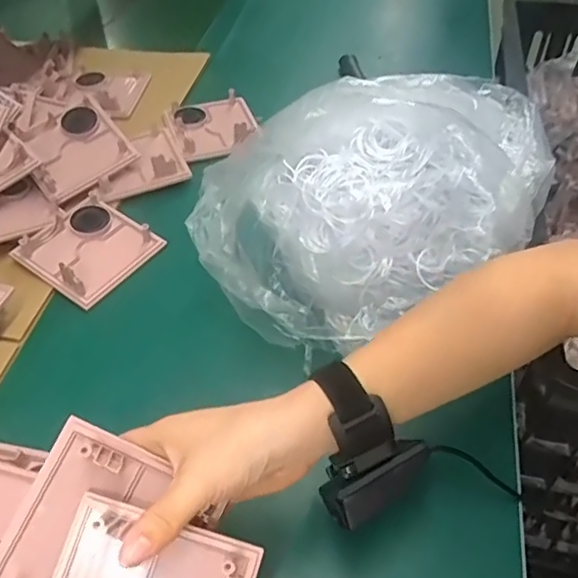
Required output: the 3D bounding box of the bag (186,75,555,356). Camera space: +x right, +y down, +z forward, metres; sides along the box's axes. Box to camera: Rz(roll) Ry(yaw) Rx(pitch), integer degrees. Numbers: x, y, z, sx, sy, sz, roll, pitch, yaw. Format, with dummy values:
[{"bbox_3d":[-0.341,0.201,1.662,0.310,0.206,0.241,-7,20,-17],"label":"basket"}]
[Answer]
[{"bbox_3d":[0.066,-0.069,0.487,0.272,0.149,0.203,-14,50,-11],"label":"bag"}]

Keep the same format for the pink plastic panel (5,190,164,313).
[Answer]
[{"bbox_3d":[-0.195,-0.045,0.579,0.101,0.019,0.108,29,55,24],"label":"pink plastic panel"}]

